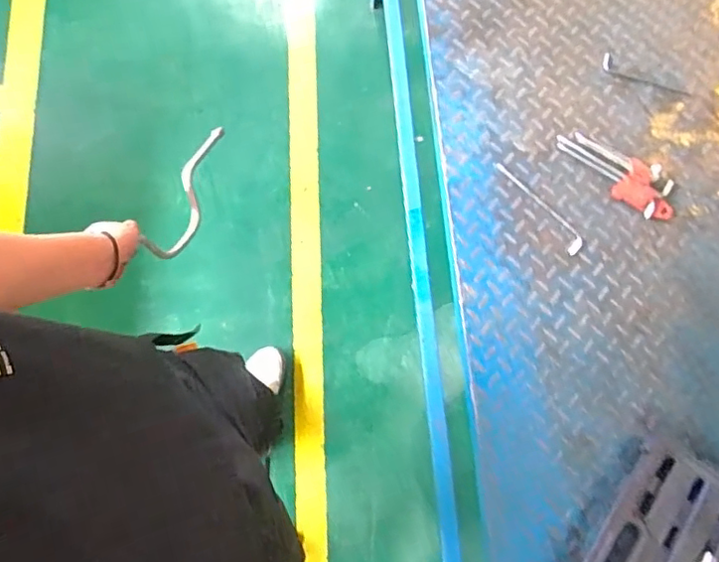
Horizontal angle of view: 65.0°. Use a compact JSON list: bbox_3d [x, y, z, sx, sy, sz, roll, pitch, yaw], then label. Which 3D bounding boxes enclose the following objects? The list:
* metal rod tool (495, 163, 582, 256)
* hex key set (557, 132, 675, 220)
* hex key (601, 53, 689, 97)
[{"bbox_3d":[0.297,-0.125,0.928,0.034,0.007,0.193,-36,81,-8],"label":"metal rod tool"},{"bbox_3d":[0.430,-0.182,0.935,0.214,0.023,0.086,32,77,5],"label":"hex key set"},{"bbox_3d":[0.506,-0.357,0.994,0.164,0.005,0.037,23,79,4],"label":"hex key"}]

